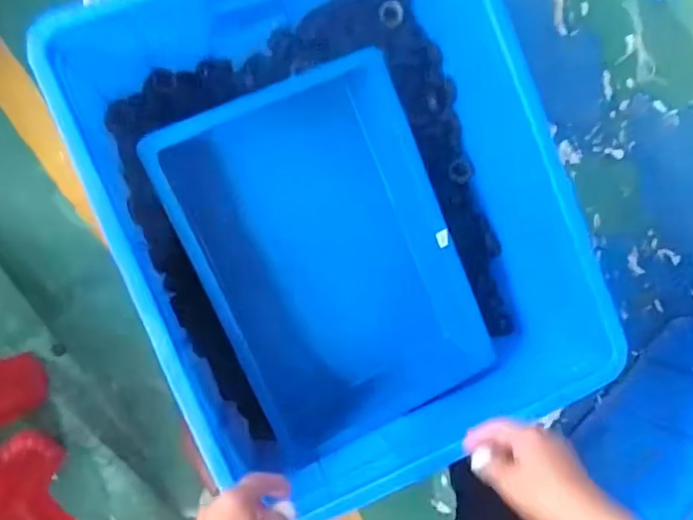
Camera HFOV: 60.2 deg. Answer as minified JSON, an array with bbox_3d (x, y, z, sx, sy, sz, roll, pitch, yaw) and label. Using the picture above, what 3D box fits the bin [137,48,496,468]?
[{"bbox_3d":[-0.017,0.006,0.766,0.302,0.105,0.449,-24,95,-8],"label":"bin"}]

